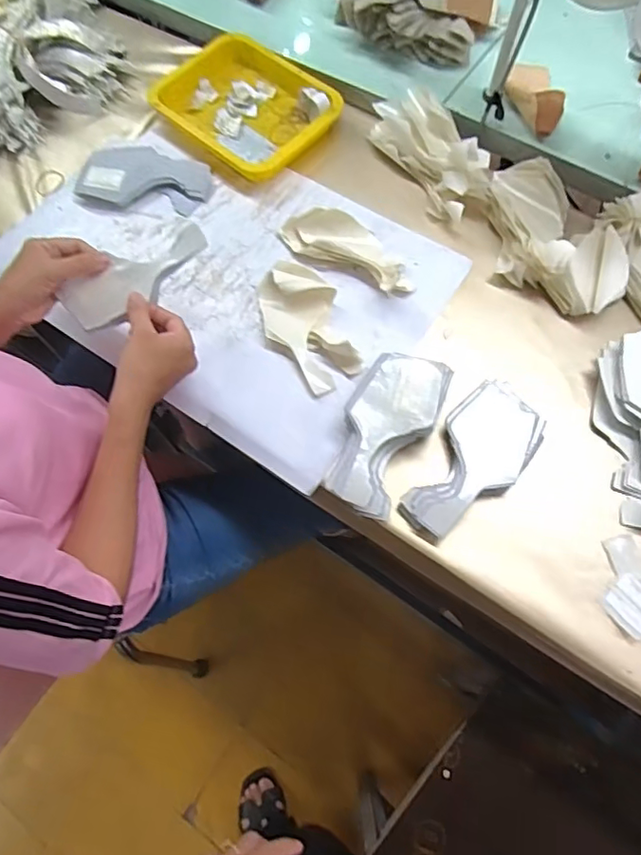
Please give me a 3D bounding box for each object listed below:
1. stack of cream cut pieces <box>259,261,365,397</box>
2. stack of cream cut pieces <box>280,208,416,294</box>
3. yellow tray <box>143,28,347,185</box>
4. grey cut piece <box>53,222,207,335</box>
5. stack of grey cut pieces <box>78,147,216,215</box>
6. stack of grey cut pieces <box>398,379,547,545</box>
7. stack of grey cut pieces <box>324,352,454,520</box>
[{"bbox_3d":[-0.018,-0.130,0.706,0.102,0.038,0.182,-18,68,-5],"label":"stack of cream cut pieces"},{"bbox_3d":[0.042,-0.243,0.742,0.193,0.043,0.083,34,73,14],"label":"stack of cream cut pieces"},{"bbox_3d":[-0.118,-0.491,0.851,0.199,0.041,0.252,-42,72,-14],"label":"yellow tray"},{"bbox_3d":[-0.216,-0.178,0.664,0.175,0.040,0.067,-32,70,-10],"label":"grey cut piece"},{"bbox_3d":[-0.251,-0.365,0.817,0.183,0.025,0.100,8,69,6],"label":"stack of grey cut pieces"},{"bbox_3d":[0.175,0.036,0.639,0.096,0.027,0.204,37,74,15],"label":"stack of grey cut pieces"},{"bbox_3d":[0.075,0.005,0.639,0.100,0.055,0.193,19,70,10],"label":"stack of grey cut pieces"}]

